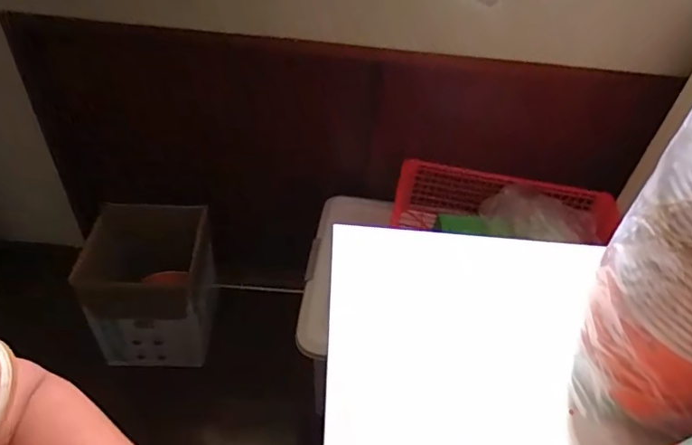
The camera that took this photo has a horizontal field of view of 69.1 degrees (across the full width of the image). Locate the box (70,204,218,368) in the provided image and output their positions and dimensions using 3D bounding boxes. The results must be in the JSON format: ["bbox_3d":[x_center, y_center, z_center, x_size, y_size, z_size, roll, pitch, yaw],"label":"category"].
[{"bbox_3d":[-0.456,0.159,1.184,0.255,0.339,0.257,0,44,-7],"label":"box"}]

